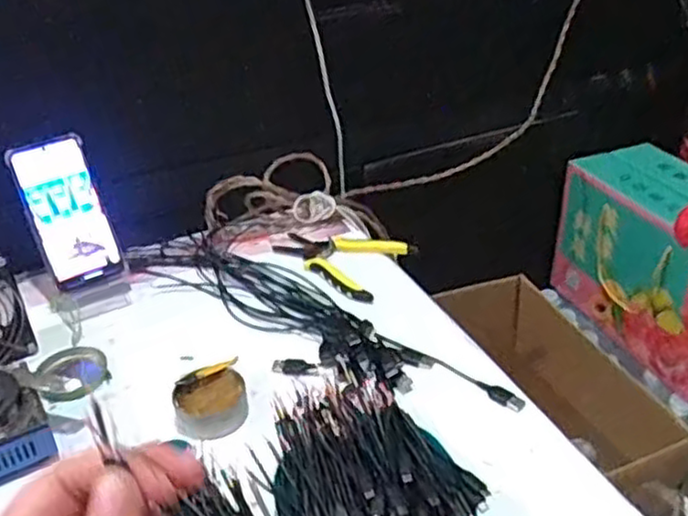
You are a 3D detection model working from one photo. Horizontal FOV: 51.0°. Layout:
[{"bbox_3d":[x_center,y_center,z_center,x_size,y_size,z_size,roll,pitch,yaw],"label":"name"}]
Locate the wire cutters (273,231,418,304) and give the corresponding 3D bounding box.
[{"bbox_3d":[0.002,-0.008,0.851,0.107,0.020,0.161,-29,42,-33],"label":"wire cutters"}]

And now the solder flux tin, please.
[{"bbox_3d":[-0.119,0.127,0.646,0.064,0.034,0.059,-2,34,1],"label":"solder flux tin"}]

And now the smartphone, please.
[{"bbox_3d":[-0.304,-0.049,0.797,0.080,0.166,0.016,-22,4,-26],"label":"smartphone"}]

